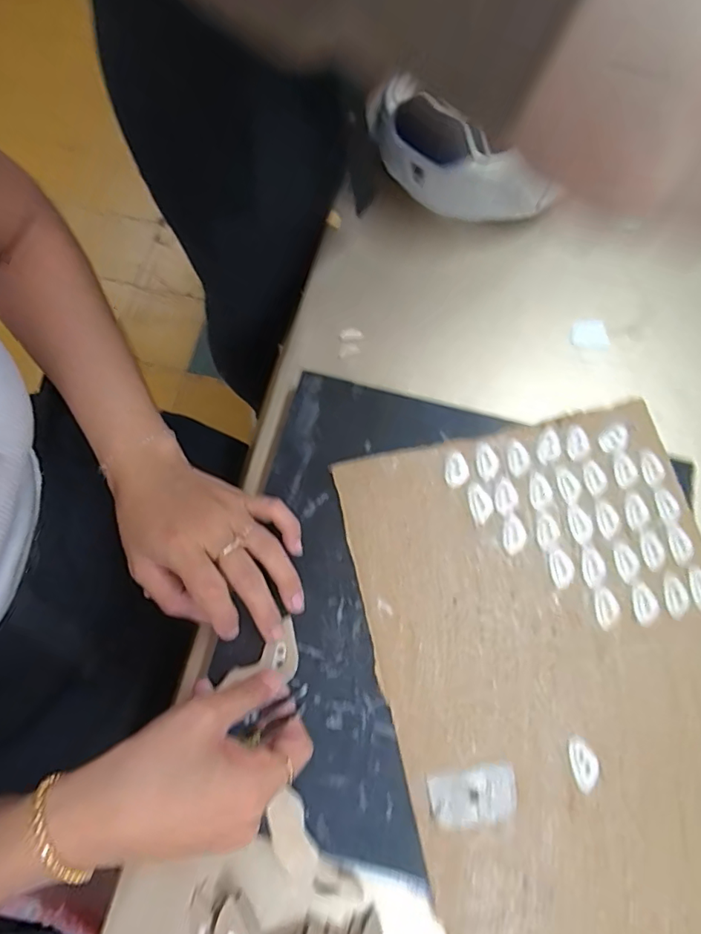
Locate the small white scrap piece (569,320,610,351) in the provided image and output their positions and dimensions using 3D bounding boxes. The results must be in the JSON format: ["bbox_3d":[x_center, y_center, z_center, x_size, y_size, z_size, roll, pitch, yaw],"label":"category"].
[{"bbox_3d":[0.206,-0.115,0.444,0.035,0.004,0.027,8,84,-4],"label":"small white scrap piece"}]

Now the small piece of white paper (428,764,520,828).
[{"bbox_3d":[0.073,0.196,0.306,0.053,0.004,0.028,-4,71,-2],"label":"small piece of white paper"}]

